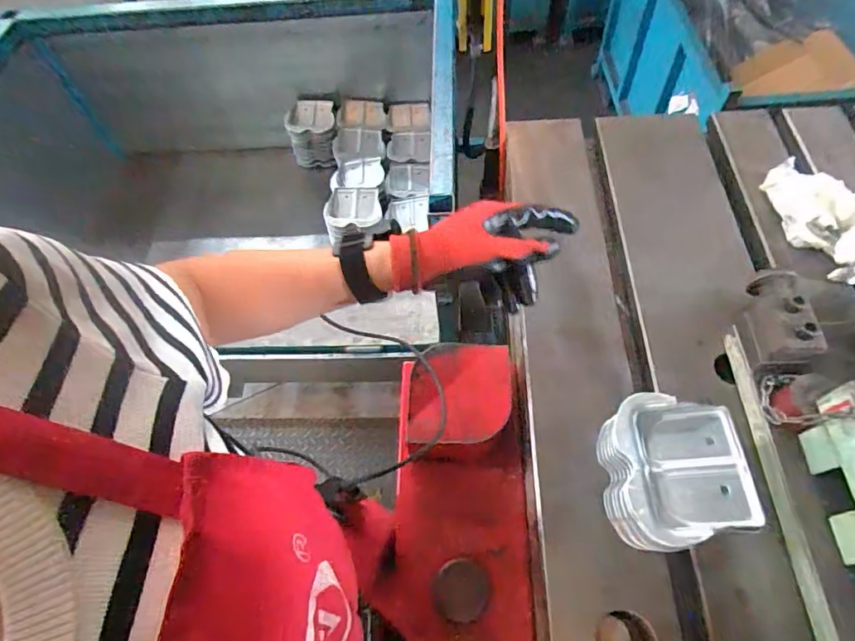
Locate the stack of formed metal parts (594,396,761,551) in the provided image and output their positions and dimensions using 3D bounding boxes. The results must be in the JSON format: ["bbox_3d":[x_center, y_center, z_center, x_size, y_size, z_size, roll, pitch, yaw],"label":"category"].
[{"bbox_3d":[0.218,0.147,0.457,0.113,0.106,0.124,-1,60,3],"label":"stack of formed metal parts"}]

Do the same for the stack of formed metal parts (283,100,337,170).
[{"bbox_3d":[-0.286,-0.474,1.267,0.122,0.150,0.084,9,61,9],"label":"stack of formed metal parts"}]

